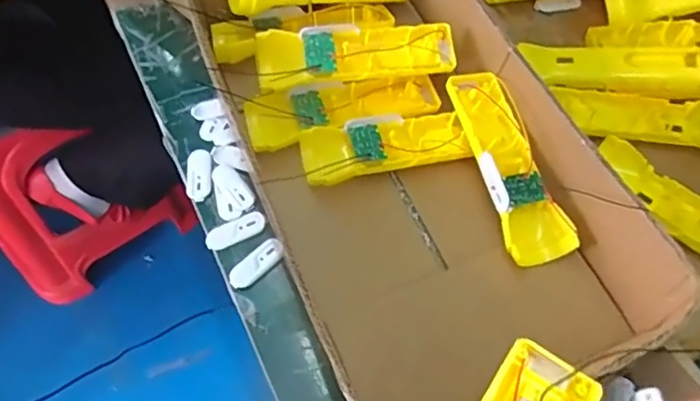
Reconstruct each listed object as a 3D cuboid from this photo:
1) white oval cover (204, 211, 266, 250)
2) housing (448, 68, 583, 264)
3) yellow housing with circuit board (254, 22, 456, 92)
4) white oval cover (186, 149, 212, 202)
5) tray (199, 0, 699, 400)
[{"bbox_3d":[-0.095,0.025,0.479,0.050,0.005,0.021,-22,62,-12],"label":"white oval cover"},{"bbox_3d":[0.122,-0.032,0.455,0.049,0.028,0.166,-13,60,-7],"label":"housing"},{"bbox_3d":[0.004,-0.121,0.495,0.170,0.033,0.051,-7,60,-4],"label":"yellow housing with circuit board"},{"bbox_3d":[-0.132,-0.023,0.505,0.022,0.004,0.052,-7,60,-3],"label":"white oval cover"},{"bbox_3d":[0.038,-0.057,0.471,0.229,0.078,0.410,-21,62,-11],"label":"tray"}]

